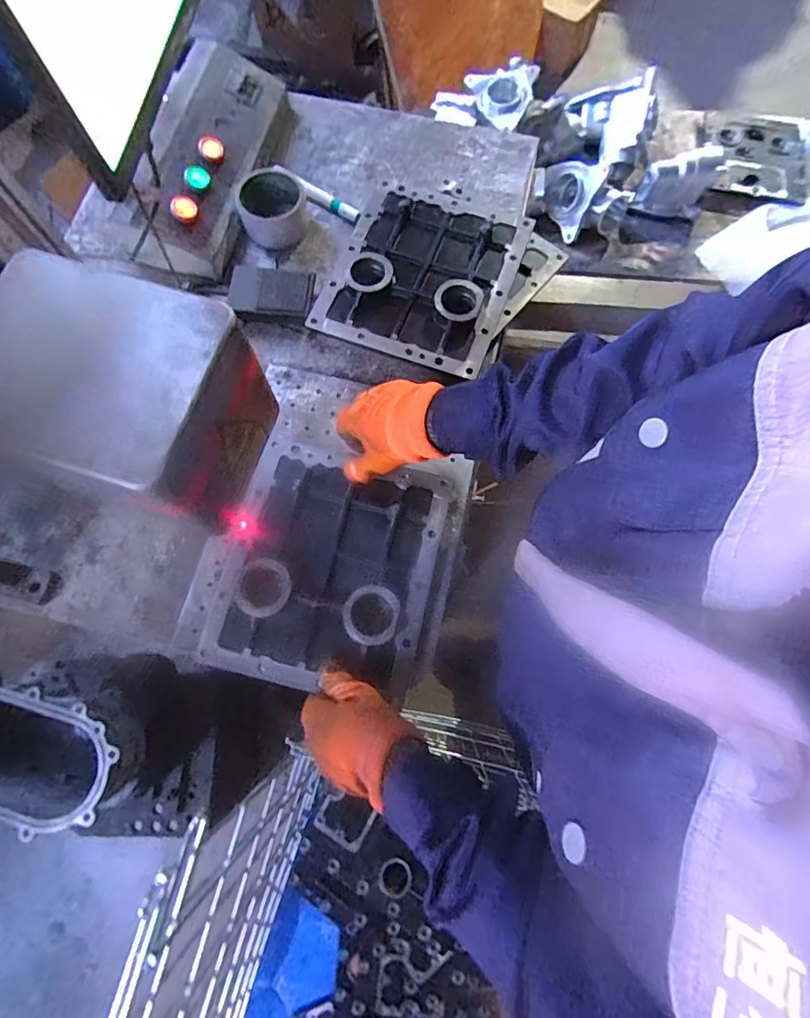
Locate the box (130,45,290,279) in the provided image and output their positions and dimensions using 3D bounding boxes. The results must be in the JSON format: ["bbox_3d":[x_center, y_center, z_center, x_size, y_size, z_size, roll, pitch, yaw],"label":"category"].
[{"bbox_3d":[-0.256,-0.452,0.641,0.135,0.085,0.343,10,75,2],"label":"box"}]

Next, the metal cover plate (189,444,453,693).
[{"bbox_3d":[-0.079,0.056,0.503,0.208,0.022,0.239,14,75,3],"label":"metal cover plate"}]

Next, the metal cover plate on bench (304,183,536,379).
[{"bbox_3d":[0.024,-0.292,0.591,0.209,0.025,0.244,21,75,5],"label":"metal cover plate on bench"}]

